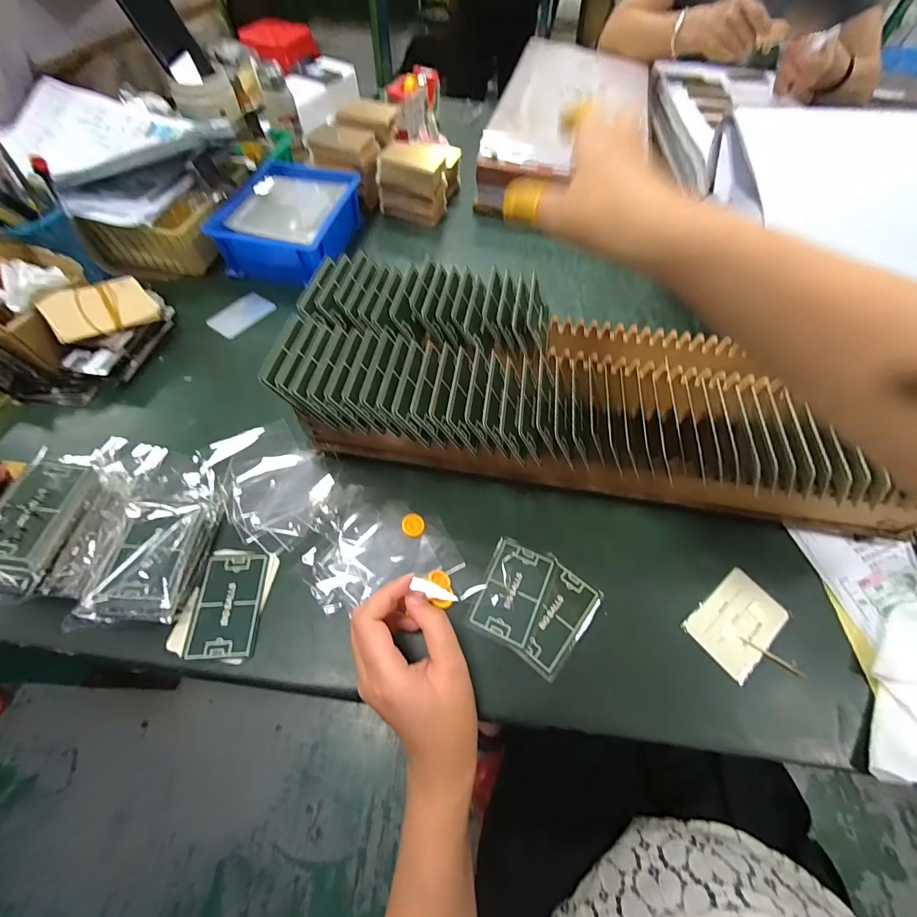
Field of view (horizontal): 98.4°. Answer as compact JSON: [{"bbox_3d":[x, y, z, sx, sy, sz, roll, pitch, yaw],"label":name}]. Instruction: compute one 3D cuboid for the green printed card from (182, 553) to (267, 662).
[{"bbox_3d":[-0.192,0.122,0.333,0.050,0.004,0.082,-2,60,-5],"label":"green printed card"}]

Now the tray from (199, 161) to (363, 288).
[{"bbox_3d":[-0.235,-0.339,0.566,0.158,0.068,0.207,9,59,2],"label":"tray"}]

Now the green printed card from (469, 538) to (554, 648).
[{"bbox_3d":[0.049,0.115,0.348,0.051,0.004,0.081,23,61,10],"label":"green printed card"}]

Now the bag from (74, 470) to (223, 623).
[{"bbox_3d":[-0.254,0.071,0.338,0.071,0.033,0.127,5,59,-1],"label":"bag"}]

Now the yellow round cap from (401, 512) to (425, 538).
[{"bbox_3d":[-0.043,0.063,0.373,0.021,0.006,0.022,2,59,-3],"label":"yellow round cap"}]

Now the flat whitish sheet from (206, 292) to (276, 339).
[{"bbox_3d":[-0.283,-0.187,0.515,0.050,0.011,0.083,27,62,12],"label":"flat whitish sheet"}]

